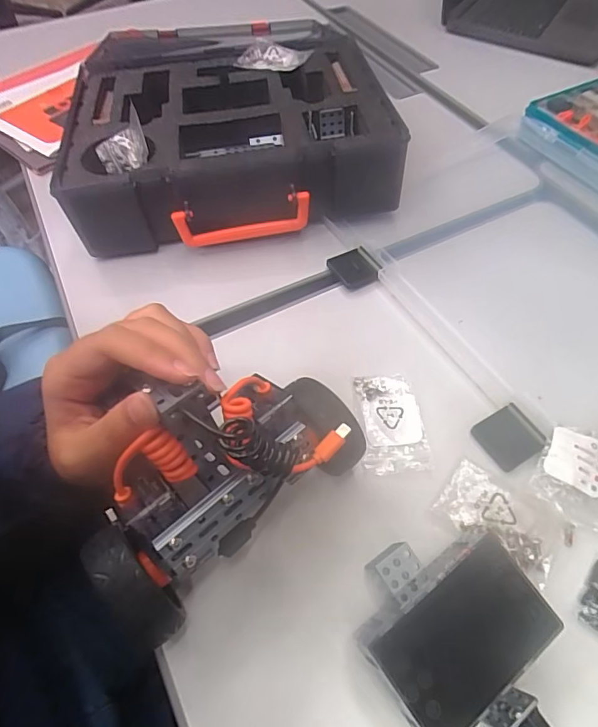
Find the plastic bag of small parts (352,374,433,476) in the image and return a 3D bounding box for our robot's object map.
[{"bbox_3d":[0.066,0.042,0.333,0.044,0.005,0.074,-1,56,-1],"label":"plastic bag of small parts"}]

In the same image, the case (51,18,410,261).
[{"bbox_3d":[-0.072,-0.238,0.475,0.297,0.078,0.261,-8,57,-5],"label":"case"}]

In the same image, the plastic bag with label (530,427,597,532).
[{"bbox_3d":[0.181,0.072,0.302,0.045,0.018,0.059,21,59,13],"label":"plastic bag with label"}]

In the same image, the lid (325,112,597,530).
[{"bbox_3d":[0.214,-0.079,0.391,0.267,0.032,0.357,-26,60,-16],"label":"lid"}]

